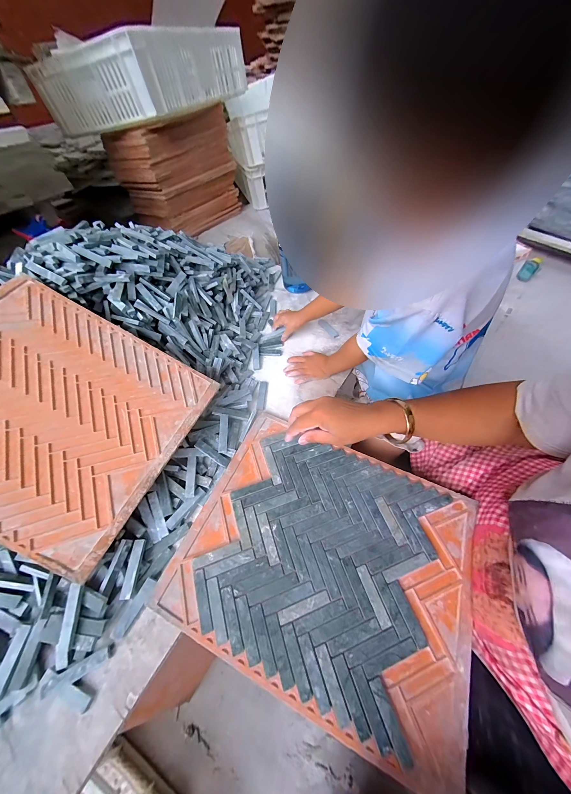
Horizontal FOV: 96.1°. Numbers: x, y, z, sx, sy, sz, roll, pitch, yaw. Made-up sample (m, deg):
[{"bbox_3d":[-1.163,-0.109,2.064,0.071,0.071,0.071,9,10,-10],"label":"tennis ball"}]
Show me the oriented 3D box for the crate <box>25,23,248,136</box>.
[{"bbox_3d":[-0.387,-1.017,0.804,0.376,0.175,0.609,18,58,17],"label":"crate"}]

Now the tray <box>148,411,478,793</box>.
[{"bbox_3d":[0.055,0.202,0.346,0.351,0.018,0.291,22,59,11],"label":"tray"}]

